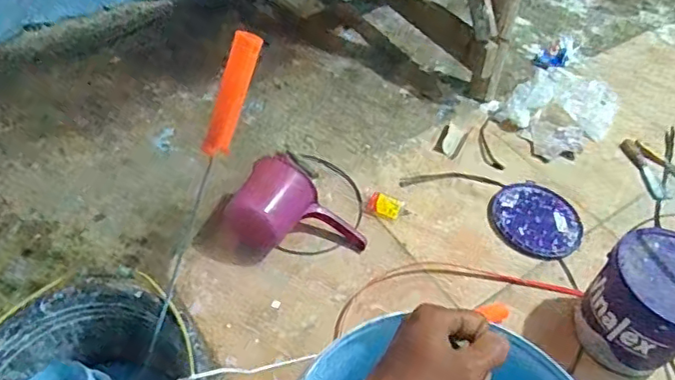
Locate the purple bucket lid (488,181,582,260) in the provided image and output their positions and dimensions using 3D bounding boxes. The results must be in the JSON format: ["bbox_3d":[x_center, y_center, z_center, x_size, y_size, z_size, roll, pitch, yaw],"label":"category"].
[{"bbox_3d":[0.415,0.060,1.157,0.182,0.016,0.174,4,48,-5],"label":"purple bucket lid"}]

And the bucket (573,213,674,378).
[{"bbox_3d":[0.520,0.186,0.916,0.188,0.218,0.182,4,48,-5],"label":"bucket"}]

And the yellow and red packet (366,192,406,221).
[{"bbox_3d":[0.097,0.030,1.130,0.067,0.017,0.045,20,49,9],"label":"yellow and red packet"}]

